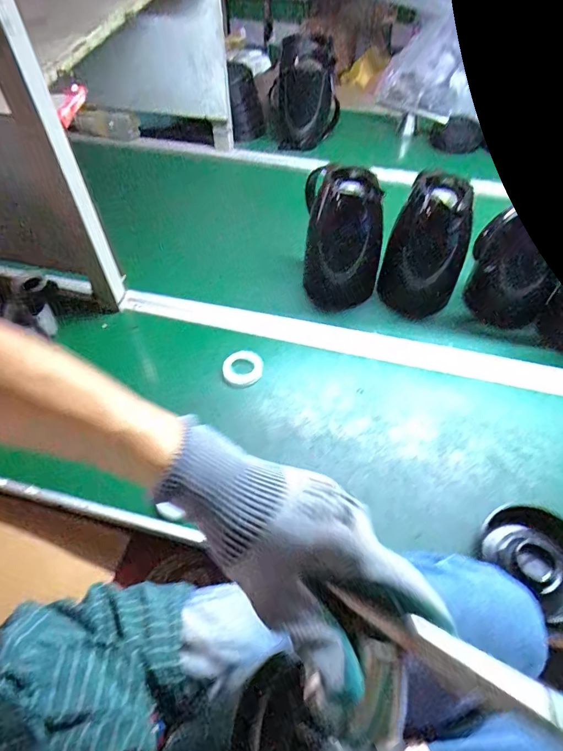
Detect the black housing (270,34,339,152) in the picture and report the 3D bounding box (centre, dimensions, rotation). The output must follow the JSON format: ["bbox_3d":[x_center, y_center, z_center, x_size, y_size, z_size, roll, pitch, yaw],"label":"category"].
[{"bbox_3d":[0.057,-0.692,1.061,0.166,0.193,0.160,-2,53,-2],"label":"black housing"}]

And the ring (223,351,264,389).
[{"bbox_3d":[-0.058,-0.011,0.654,0.062,0.012,0.058,0,53,0],"label":"ring"}]

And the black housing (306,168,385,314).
[{"bbox_3d":[0.105,-0.232,0.732,0.125,0.250,0.074,4,48,8],"label":"black housing"}]

